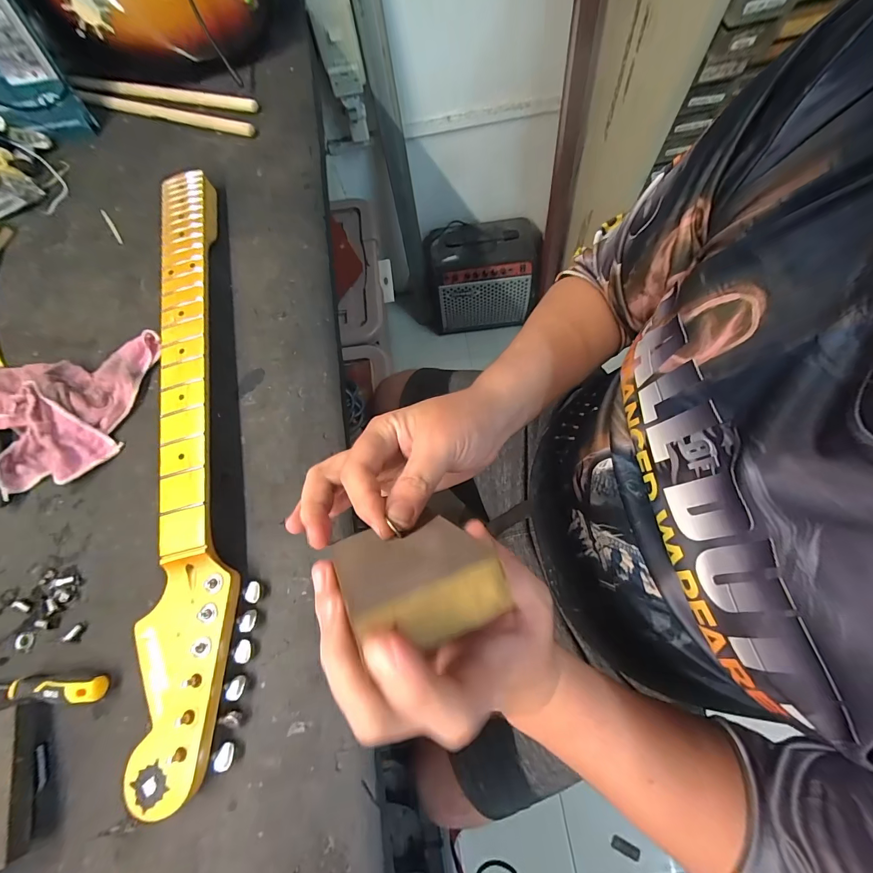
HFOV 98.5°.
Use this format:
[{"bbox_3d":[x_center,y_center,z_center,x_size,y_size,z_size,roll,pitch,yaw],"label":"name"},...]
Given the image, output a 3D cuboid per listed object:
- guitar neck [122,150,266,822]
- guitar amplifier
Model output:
[{"bbox_3d":[-0.245,-0.030,0.379,0.093,0.036,0.645,-12,71,-2],"label":"guitar neck"},{"bbox_3d":[0.135,-0.485,1.181,0.338,0.282,0.202,-1,71,5],"label":"guitar amplifier"}]

